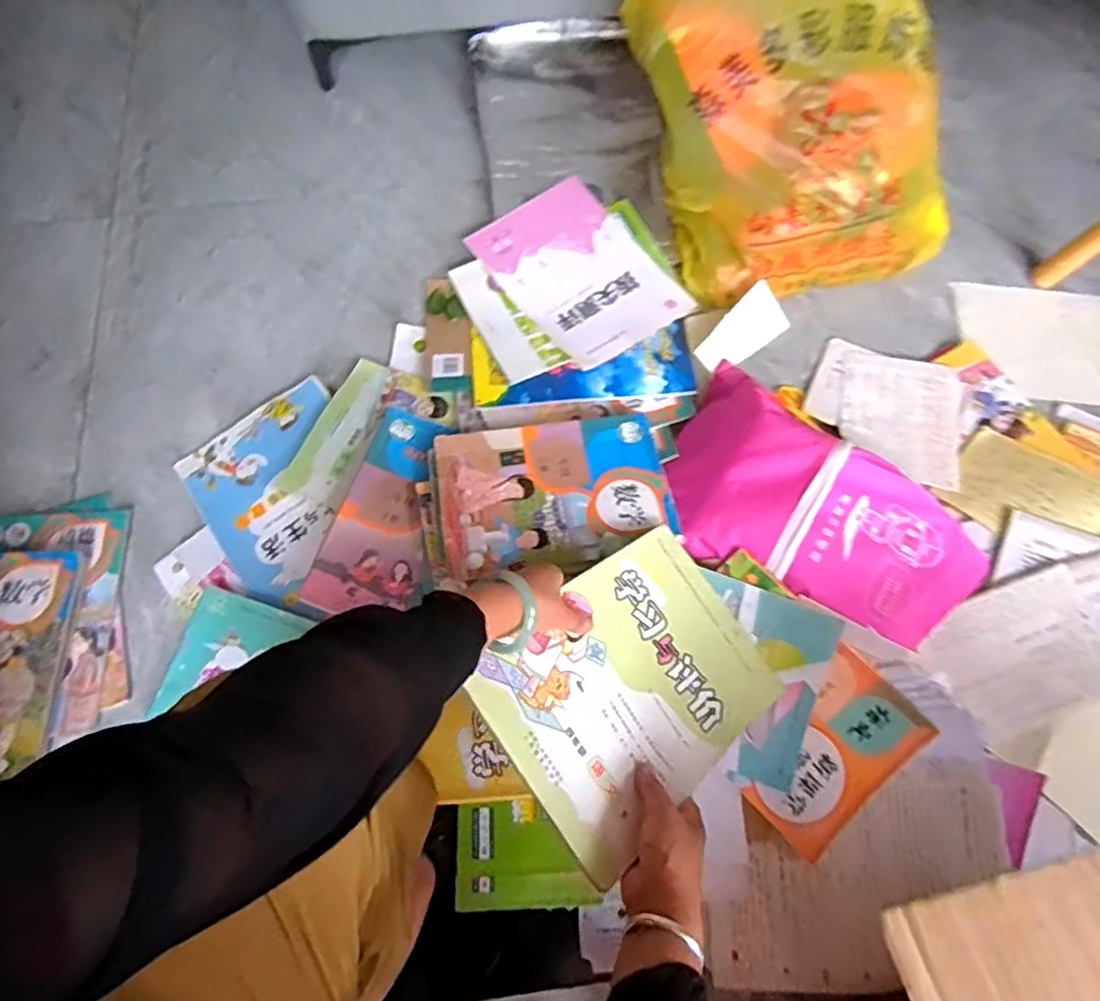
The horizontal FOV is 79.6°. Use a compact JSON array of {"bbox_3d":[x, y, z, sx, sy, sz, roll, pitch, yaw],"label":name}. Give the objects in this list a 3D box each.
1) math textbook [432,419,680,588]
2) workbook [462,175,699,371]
[{"bbox_3d":[0.003,-0.008,0.752,0.260,0.014,0.189,-9,62,-6],"label":"math textbook"},{"bbox_3d":[0.039,-0.313,0.906,0.193,0.011,0.273,-35,72,-13],"label":"workbook"}]

